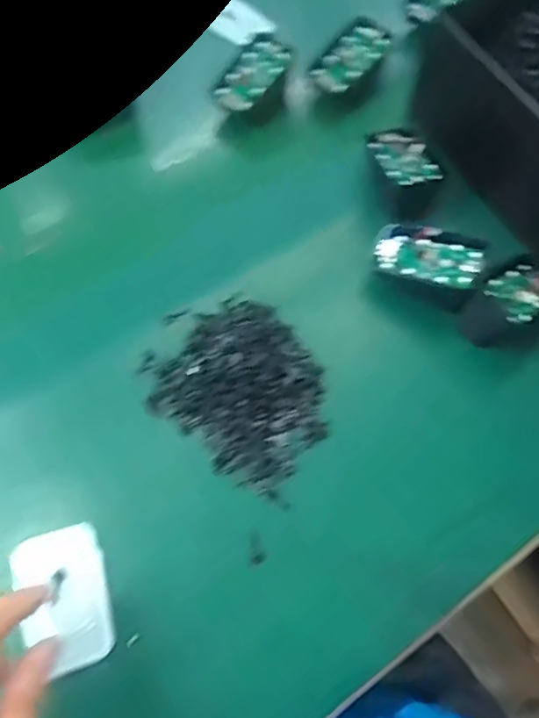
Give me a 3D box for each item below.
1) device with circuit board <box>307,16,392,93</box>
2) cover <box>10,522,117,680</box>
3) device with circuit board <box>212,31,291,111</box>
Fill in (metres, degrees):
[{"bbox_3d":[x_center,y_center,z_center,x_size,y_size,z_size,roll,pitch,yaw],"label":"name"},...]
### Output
[{"bbox_3d":[0.066,-0.250,0.450,0.042,0.013,0.062,44,94,15],"label":"device with circuit board"},{"bbox_3d":[-0.110,0.127,0.292,0.046,0.009,0.071,-21,66,-10],"label":"cover"},{"bbox_3d":[-0.014,-0.230,0.440,0.039,0.009,0.075,32,79,13],"label":"device with circuit board"}]

